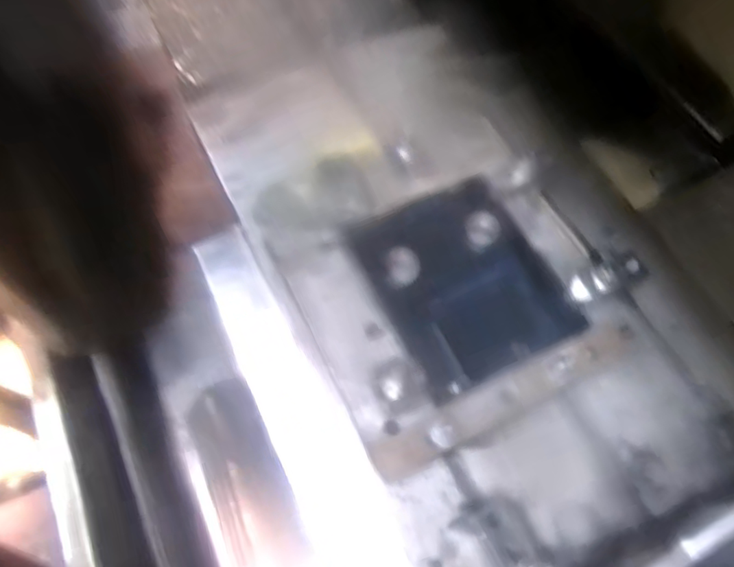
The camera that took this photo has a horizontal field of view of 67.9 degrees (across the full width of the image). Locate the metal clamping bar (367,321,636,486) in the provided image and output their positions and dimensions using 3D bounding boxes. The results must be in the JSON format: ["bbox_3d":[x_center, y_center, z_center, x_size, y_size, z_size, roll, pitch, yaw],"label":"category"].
[{"bbox_3d":[0.161,0.125,0.610,0.333,0.027,0.042,-24,66,-13],"label":"metal clamping bar"}]

